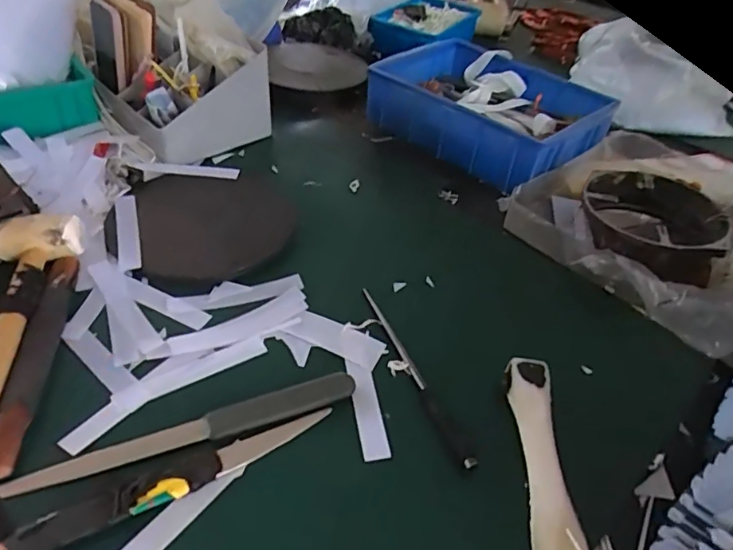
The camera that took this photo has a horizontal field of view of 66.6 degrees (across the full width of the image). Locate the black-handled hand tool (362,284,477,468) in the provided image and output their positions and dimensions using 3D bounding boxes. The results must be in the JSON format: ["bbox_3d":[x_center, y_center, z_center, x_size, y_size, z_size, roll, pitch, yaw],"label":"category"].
[{"bbox_3d":[0.040,0.077,0.477,0.016,0.010,0.199,-11,45,-19],"label":"black-handled hand tool"}]

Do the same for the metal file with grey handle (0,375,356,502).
[{"bbox_3d":[-0.129,0.116,0.417,0.253,0.009,0.027,-14,46,-21],"label":"metal file with grey handle"}]

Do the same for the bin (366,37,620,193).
[{"bbox_3d":[0.158,-0.219,0.733,0.195,0.089,0.272,-31,55,-34],"label":"bin"}]

